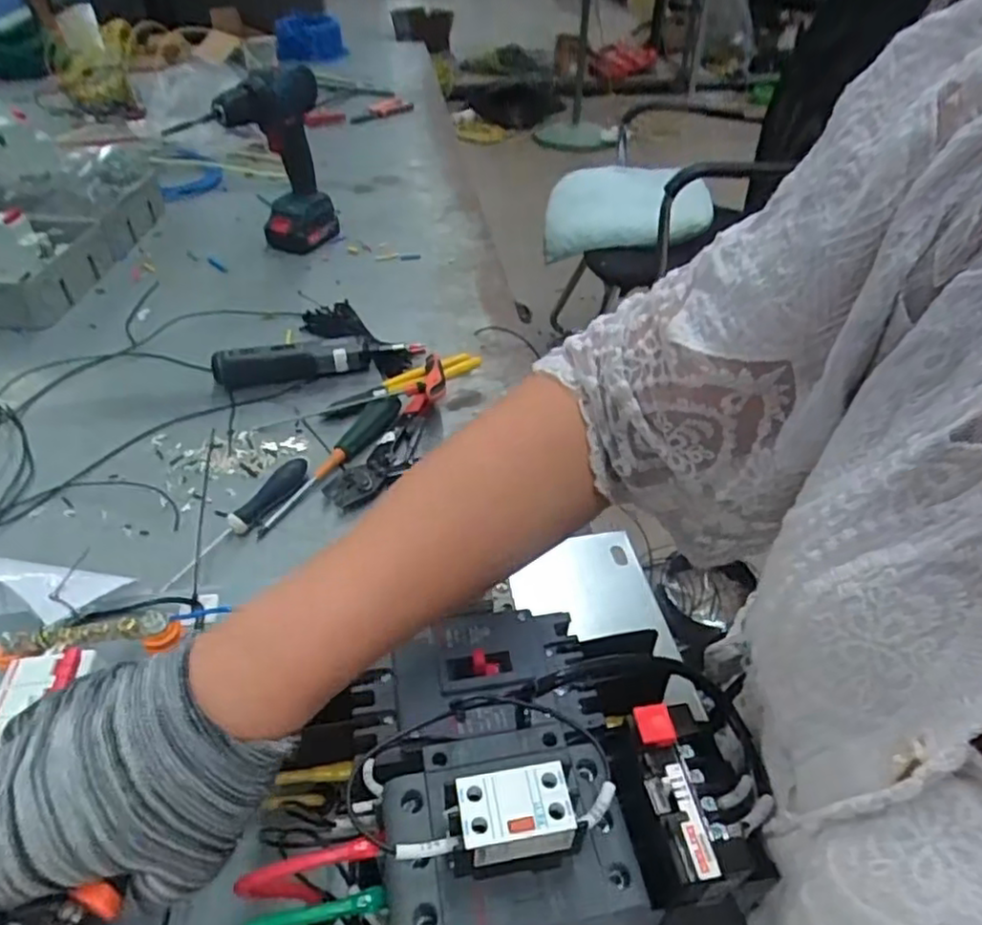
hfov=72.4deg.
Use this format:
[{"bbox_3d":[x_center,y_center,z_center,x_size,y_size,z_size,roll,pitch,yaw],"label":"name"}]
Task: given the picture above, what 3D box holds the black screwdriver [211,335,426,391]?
[{"bbox_3d":[-0.174,-0.108,0.693,0.209,0.038,0.030,-13,44,-15],"label":"black screwdriver"}]

